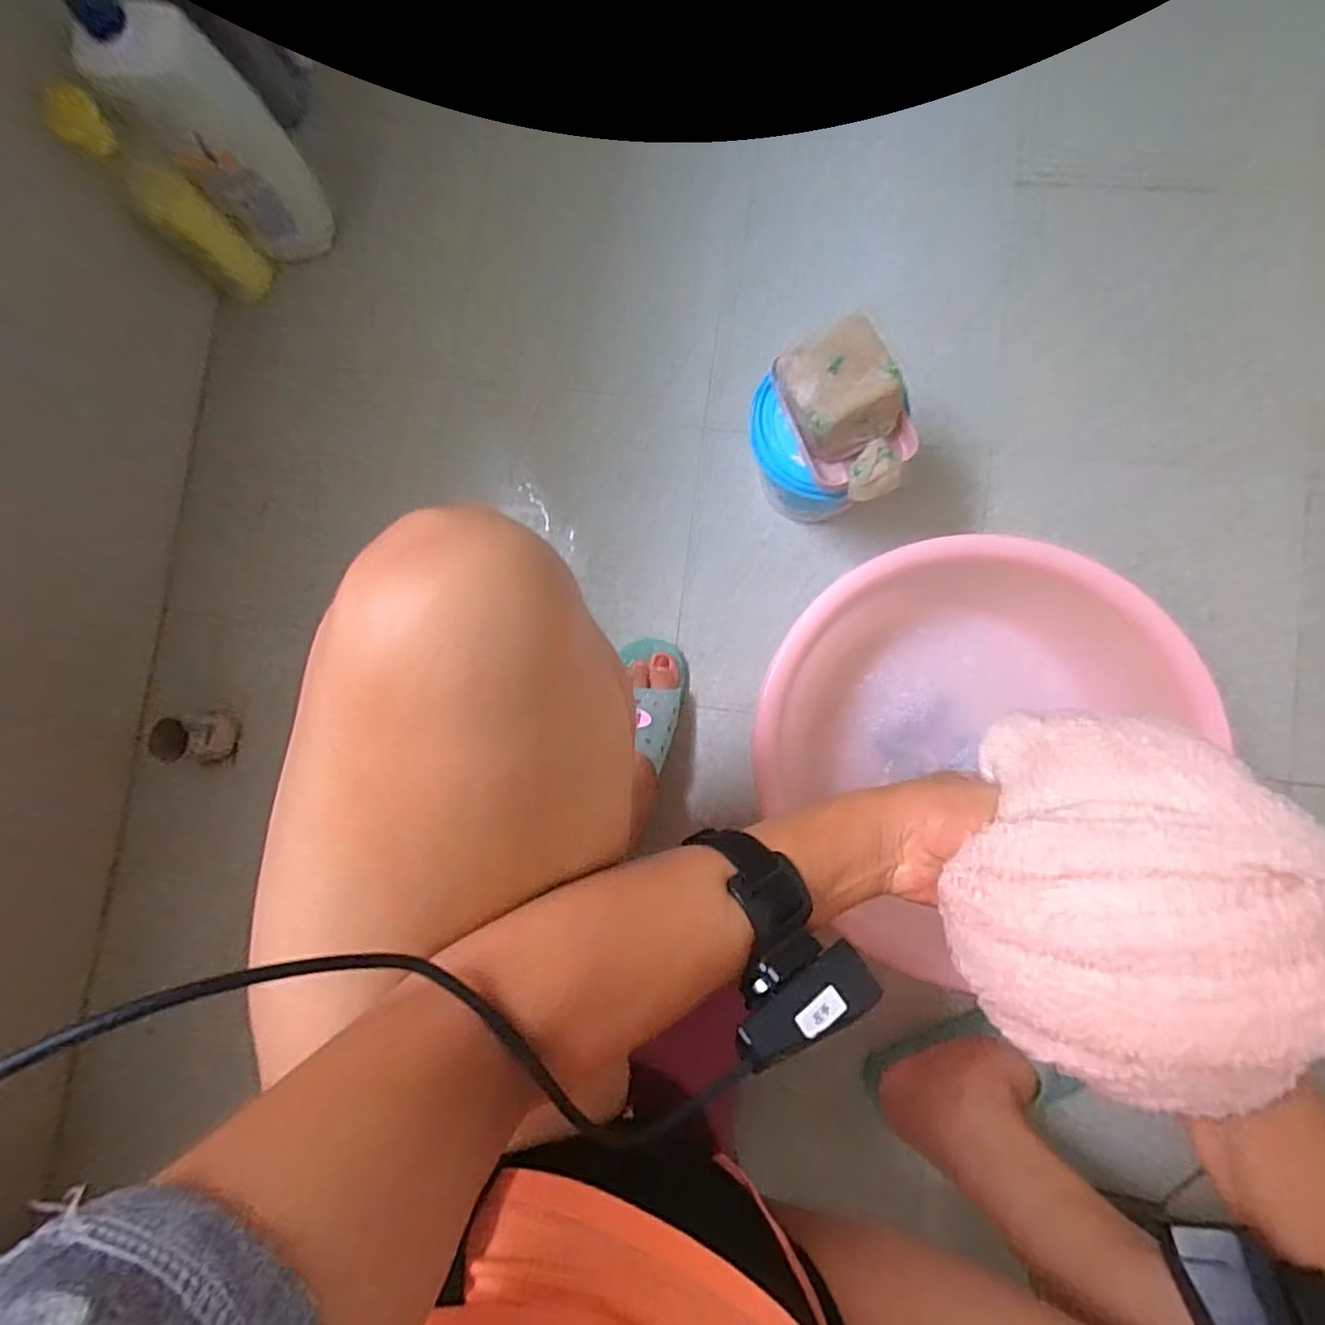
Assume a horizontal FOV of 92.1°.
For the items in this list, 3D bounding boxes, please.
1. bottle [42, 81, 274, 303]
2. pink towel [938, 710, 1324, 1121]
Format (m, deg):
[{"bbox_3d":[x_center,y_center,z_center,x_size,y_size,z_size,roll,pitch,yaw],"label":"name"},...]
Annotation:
[{"bbox_3d":[-0.502,-0.468,0.650,0.062,0.218,0.065,41,92,6],"label":"bottle"},{"bbox_3d":[0.221,0.112,0.294,0.138,0.090,0.158,25,90,7],"label":"pink towel"}]

